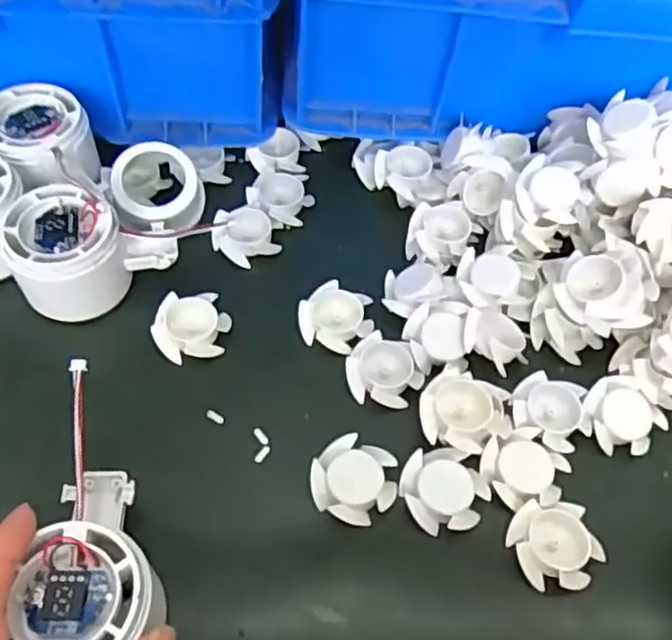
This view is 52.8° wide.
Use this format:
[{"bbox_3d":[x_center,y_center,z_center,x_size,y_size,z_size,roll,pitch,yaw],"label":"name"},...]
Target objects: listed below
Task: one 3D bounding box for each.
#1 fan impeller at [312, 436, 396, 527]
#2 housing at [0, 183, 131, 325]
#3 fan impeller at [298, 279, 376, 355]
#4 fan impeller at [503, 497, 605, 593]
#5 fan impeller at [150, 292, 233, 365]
[{"bbox_3d":[0.009,0.077,0.326,0.040,0.012,0.038,2,58,-3],"label":"fan impeller"},{"bbox_3d":[-0.145,-0.033,0.365,0.056,0.055,0.054,-38,67,-24],"label":"housing"},{"bbox_3d":[0.000,-0.001,0.375,0.039,0.011,0.037,2,58,-3],"label":"fan impeller"},{"bbox_3d":[0.101,0.104,0.312,0.039,0.010,0.037,4,58,-2],"label":"fan impeller"},{"bbox_3d":[-0.078,0.005,0.368,0.040,0.015,0.036,-3,58,-7],"label":"fan impeller"}]

